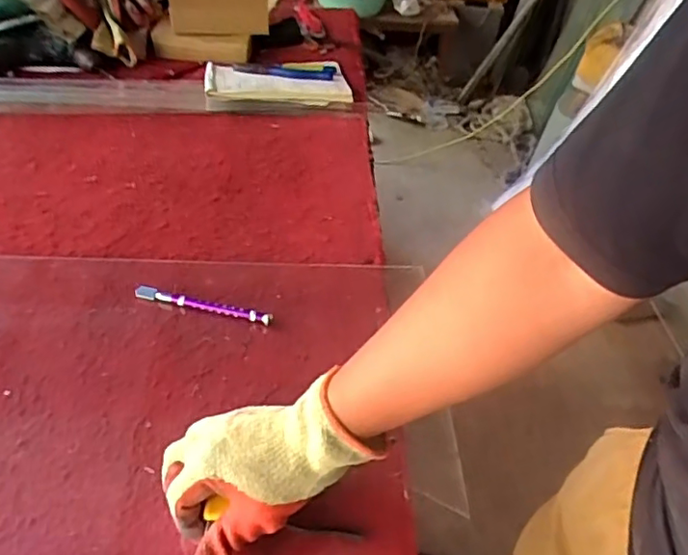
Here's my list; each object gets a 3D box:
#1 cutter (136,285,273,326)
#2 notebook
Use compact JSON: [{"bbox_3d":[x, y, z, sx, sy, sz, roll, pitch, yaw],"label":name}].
[{"bbox_3d":[-0.173,0.033,0.726,0.174,0.012,0.015,12,45,8],"label":"cutter"},{"bbox_3d":[-0.139,-0.410,1.226,0.285,0.021,0.238,-3,38,-11],"label":"notebook"}]

